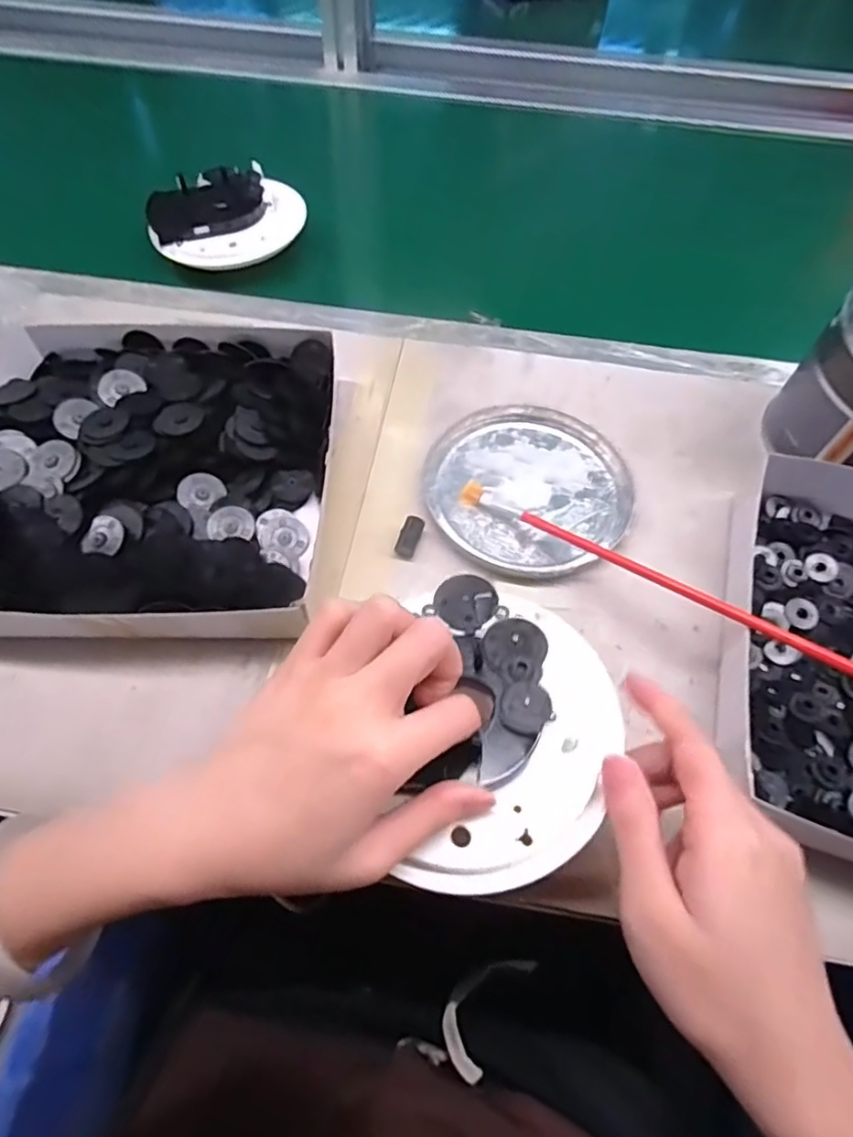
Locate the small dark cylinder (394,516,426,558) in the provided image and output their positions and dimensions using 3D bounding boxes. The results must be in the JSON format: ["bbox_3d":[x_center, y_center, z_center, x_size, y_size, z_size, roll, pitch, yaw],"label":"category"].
[{"bbox_3d":[-0.009,-0.019,0.345,0.013,0.008,0.025,17,61,7],"label":"small dark cylinder"}]

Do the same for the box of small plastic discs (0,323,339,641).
[{"bbox_3d":[-0.166,-0.058,0.346,0.209,0.037,0.212,2,61,-1],"label":"box of small plastic discs"}]

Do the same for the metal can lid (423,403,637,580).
[{"bbox_3d":[0.064,-0.054,0.371,0.127,0.007,0.126,1,61,-2],"label":"metal can lid"}]

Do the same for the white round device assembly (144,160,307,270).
[{"bbox_3d":[-0.163,-0.285,0.473,0.099,0.029,0.111,33,65,15],"label":"white round device assembly"}]

